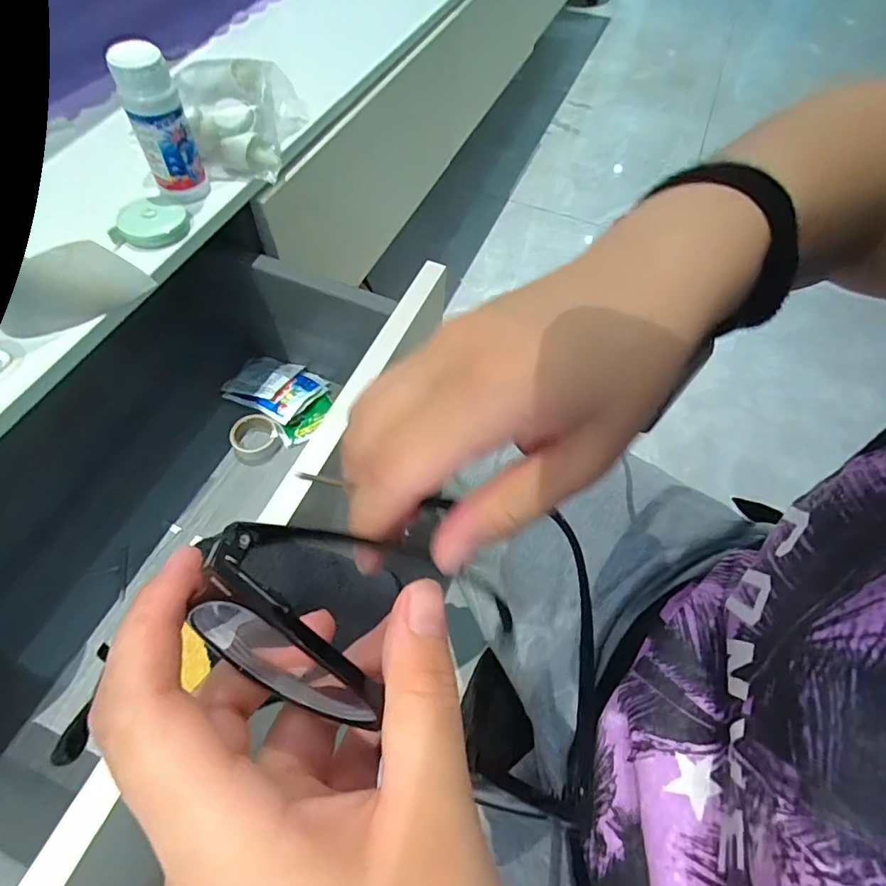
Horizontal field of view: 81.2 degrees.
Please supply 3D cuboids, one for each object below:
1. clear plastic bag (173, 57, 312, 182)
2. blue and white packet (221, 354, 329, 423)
[{"bbox_3d":[-0.178,-0.291,0.465,0.106,0.057,0.116,-10,59,-9],"label":"clear plastic bag"},{"bbox_3d":[-0.188,-0.067,0.580,0.098,0.021,0.077,24,60,12],"label":"blue and white packet"}]

